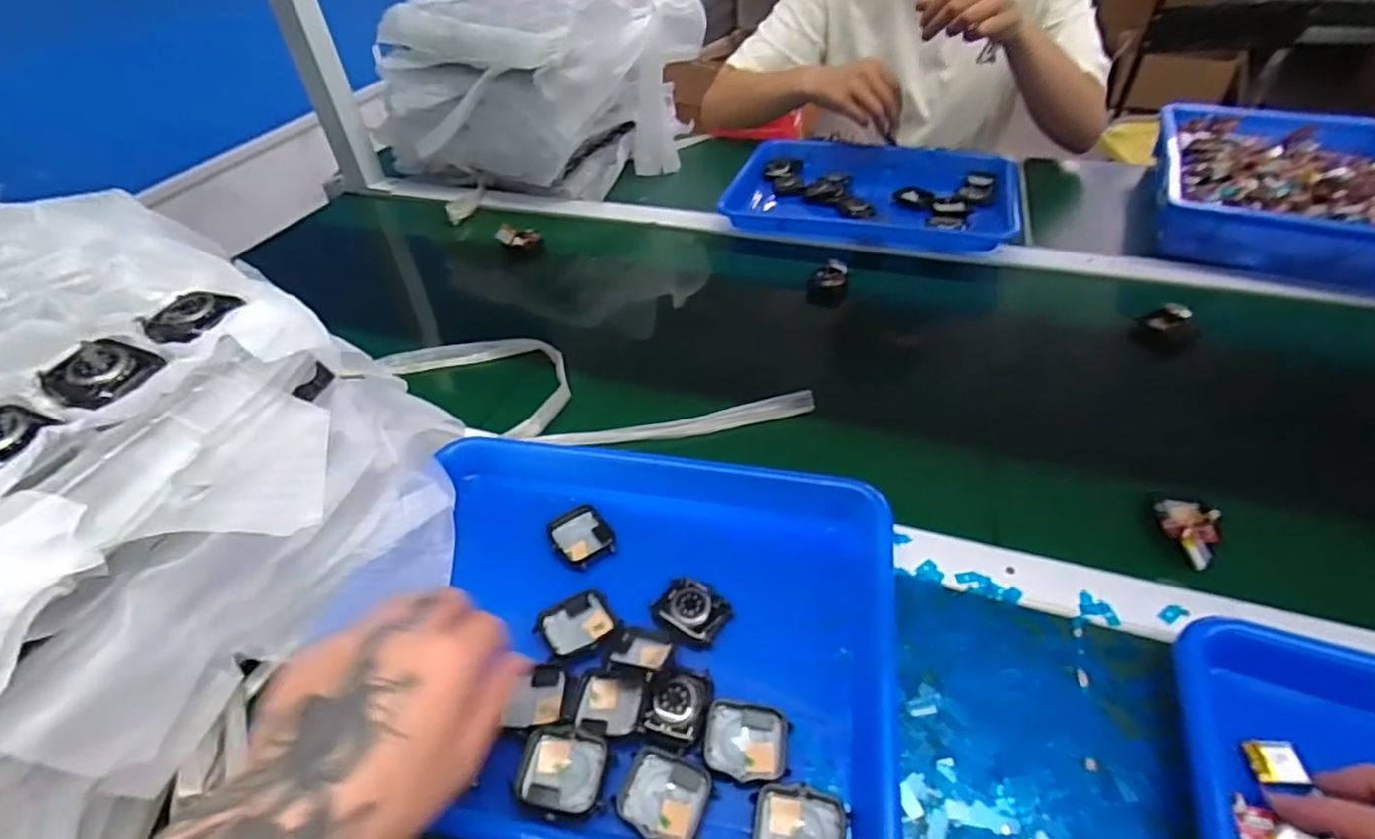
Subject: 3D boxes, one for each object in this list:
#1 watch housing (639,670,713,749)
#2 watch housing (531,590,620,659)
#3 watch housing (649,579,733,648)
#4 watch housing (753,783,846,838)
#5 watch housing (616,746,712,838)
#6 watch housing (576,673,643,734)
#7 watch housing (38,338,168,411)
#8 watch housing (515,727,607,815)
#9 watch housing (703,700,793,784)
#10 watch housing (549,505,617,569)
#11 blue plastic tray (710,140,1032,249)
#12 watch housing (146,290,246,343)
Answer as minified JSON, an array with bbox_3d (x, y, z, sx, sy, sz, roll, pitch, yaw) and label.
[{"bbox_3d":[-0.005,0.158,0.353,0.034,0.010,0.040,8,45,14],"label":"watch housing"},{"bbox_3d":[-0.068,0.127,0.396,0.044,0.010,0.037,-28,48,-23],"label":"watch housing"},{"bbox_3d":[0.003,0.120,0.400,0.046,0.012,0.034,28,53,31],"label":"watch housing"},{"bbox_3d":[0.054,0.198,0.308,0.043,0.008,0.036,3,44,9],"label":"watch housing"},{"bbox_3d":[-0.012,0.190,0.324,0.043,0.007,0.039,12,46,18],"label":"watch housing"},{"bbox_3d":[-0.043,0.158,0.355,0.036,0.010,0.033,1,44,7],"label":"watch housing"},{"bbox_3d":[-0.281,-0.022,0.305,0.045,0.009,0.039,9,45,15],"label":"watch housing"},{"bbox_3d":[-0.064,0.181,0.328,0.045,0.015,0.037,1,44,6],"label":"watch housing"},{"bbox_3d":[0.031,0.169,0.338,0.043,0.011,0.039,4,44,10],"label":"watch housing"},{"bbox_3d":[-0.073,0.082,0.446,0.039,0.008,0.046,-31,49,-25],"label":"watch housing"},{"bbox_3d":[0.239,-0.292,0.820,0.340,0.047,0.256,11,46,17],"label":"blue plastic tray"},{"bbox_3d":[-0.262,-0.054,0.336,0.048,0.007,0.038,8,45,14],"label":"watch housing"}]

